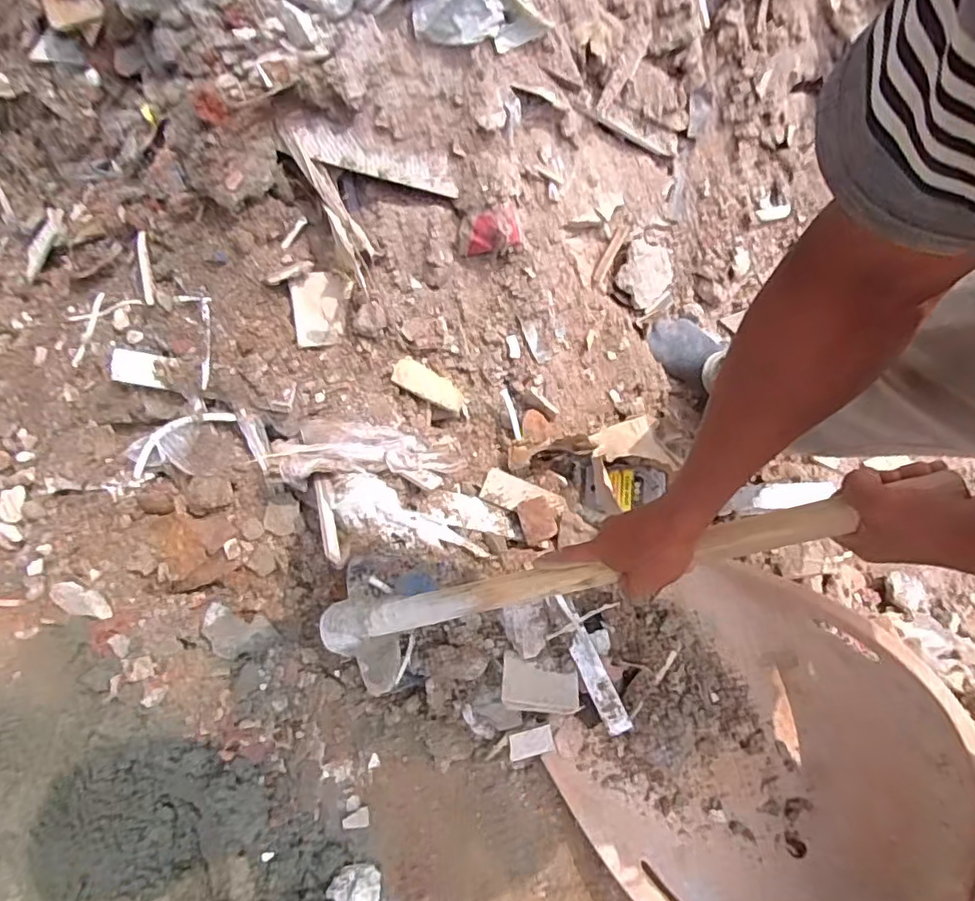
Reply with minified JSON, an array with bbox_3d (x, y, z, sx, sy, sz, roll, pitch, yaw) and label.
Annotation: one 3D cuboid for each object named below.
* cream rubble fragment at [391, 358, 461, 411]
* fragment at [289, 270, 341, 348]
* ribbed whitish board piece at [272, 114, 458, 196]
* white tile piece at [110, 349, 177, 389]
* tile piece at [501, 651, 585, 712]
[{"bbox_3d":[-0.092,-0.102,0.917,0.117,0.017,0.041,28,57,-14],"label":"cream rubble fragment"},{"bbox_3d":[-0.255,-0.210,0.872,0.062,0.103,0.008,-13,15,-24],"label":"fragment"},{"bbox_3d":[-0.161,-0.414,0.824,0.242,0.052,0.022,9,56,-18],"label":"ribbed whitish board piece"},{"bbox_3d":[-0.486,-0.115,0.834,0.085,0.045,0.009,7,13,-9],"label":"white tile piece"},{"bbox_3d":[0.070,0.304,0.773,0.099,0.007,0.070,4,42,4],"label":"tile piece"}]

